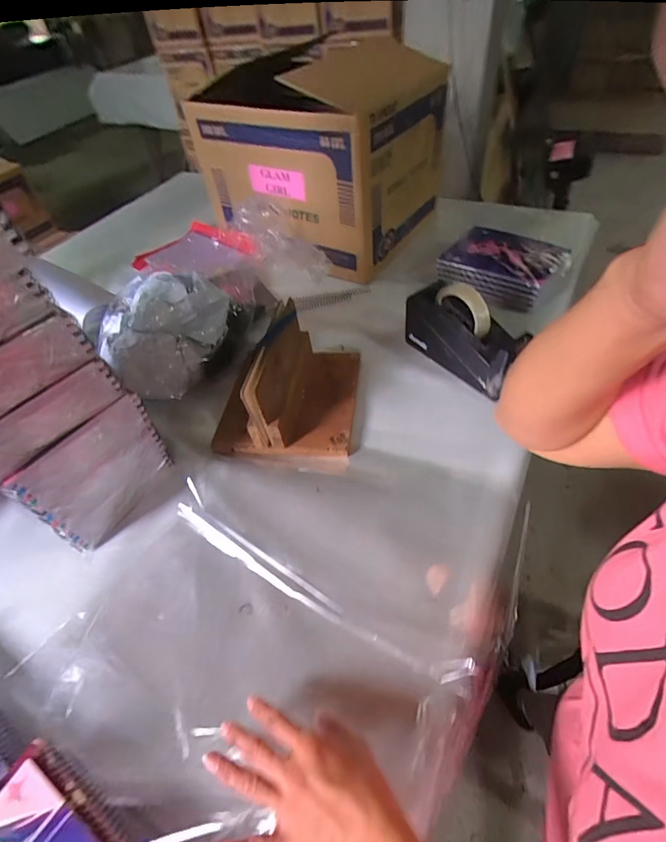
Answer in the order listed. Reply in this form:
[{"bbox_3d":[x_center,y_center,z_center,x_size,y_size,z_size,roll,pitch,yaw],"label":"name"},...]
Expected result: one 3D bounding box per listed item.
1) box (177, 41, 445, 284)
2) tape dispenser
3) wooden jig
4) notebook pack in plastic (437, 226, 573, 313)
[{"bbox_3d":[-0.029,-0.555,0.919,0.437,0.324,0.349,24,56,24],"label":"box"},{"bbox_3d":[0.201,-0.131,0.651,0.079,0.111,0.193,-27,52,-16],"label":"tape dispenser"},{"bbox_3d":[-0.064,-0.065,0.623,0.193,0.127,0.218,4,48,9],"label":"wooden jig"},{"bbox_3d":[0.328,-0.303,0.821,0.202,0.073,0.167,29,56,28],"label":"notebook pack in plastic"}]

